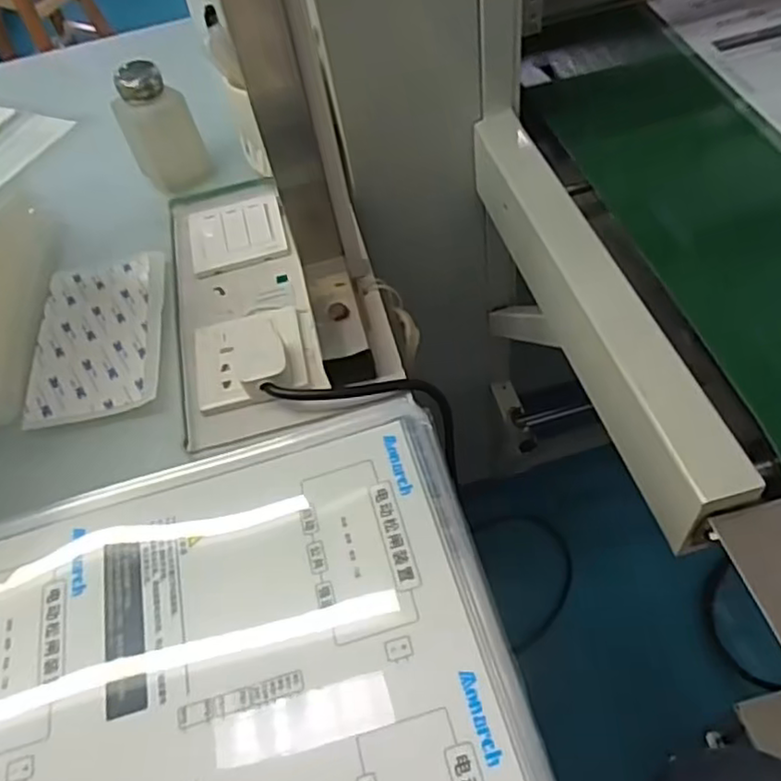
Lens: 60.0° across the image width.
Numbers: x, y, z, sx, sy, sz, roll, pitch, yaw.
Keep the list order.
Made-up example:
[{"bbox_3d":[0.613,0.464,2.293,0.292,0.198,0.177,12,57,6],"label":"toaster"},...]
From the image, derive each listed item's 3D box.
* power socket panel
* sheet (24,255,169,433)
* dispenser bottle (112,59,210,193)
[{"bbox_3d":[-0.120,-0.091,0.580,0.130,0.031,0.299,-17,53,-2],"label":"power socket panel"},{"bbox_3d":[-0.237,-0.050,0.556,0.103,0.008,0.173,-11,52,0],"label":"sheet"},{"bbox_3d":[-0.217,-0.245,0.635,0.059,0.107,0.055,-2,51,3],"label":"dispenser bottle"}]

